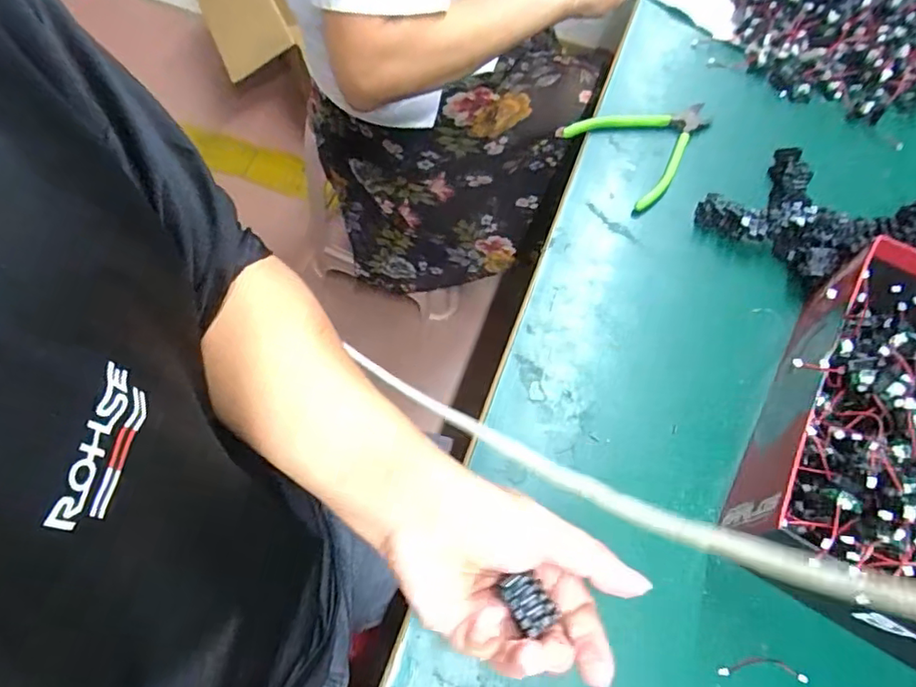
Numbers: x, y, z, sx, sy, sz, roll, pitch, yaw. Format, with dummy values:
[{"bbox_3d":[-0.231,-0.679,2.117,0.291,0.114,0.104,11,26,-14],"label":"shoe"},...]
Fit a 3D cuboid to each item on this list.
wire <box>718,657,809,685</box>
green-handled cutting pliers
[{"bbox_3d":[0.192,0.204,0.357,0.056,0.004,0.013,5,65,-1],"label":"wire"},{"bbox_3d":[0.182,-0.194,0.538,0.126,0.013,0.111,-33,66,-15],"label":"green-handled cutting pliers"}]

